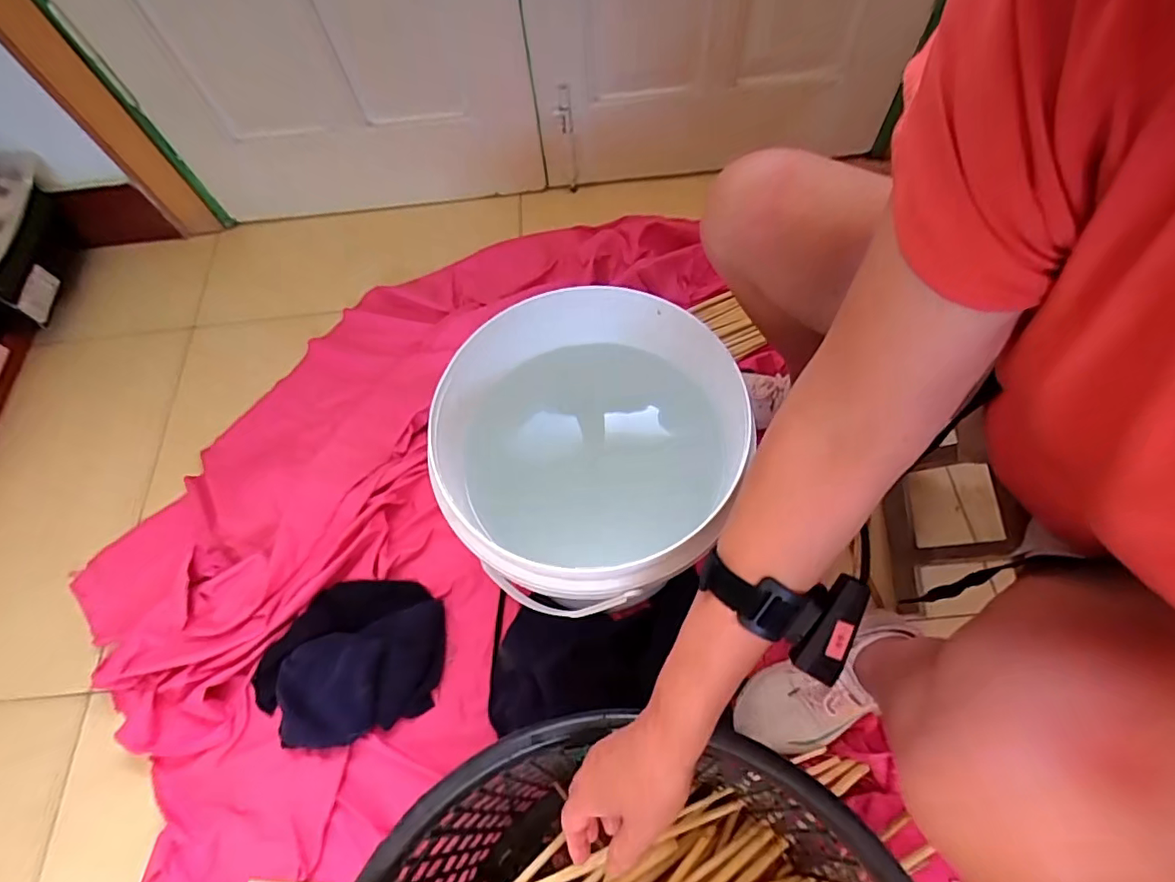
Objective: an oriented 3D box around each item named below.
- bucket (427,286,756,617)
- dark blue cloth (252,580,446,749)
[{"bbox_3d":[0.007,0.036,0.609,0.283,0.286,0.287,-1,65,3],"label":"bucket"},{"bbox_3d":[-0.302,0.271,0.684,0.230,0.054,0.188,-5,64,1],"label":"dark blue cloth"}]

